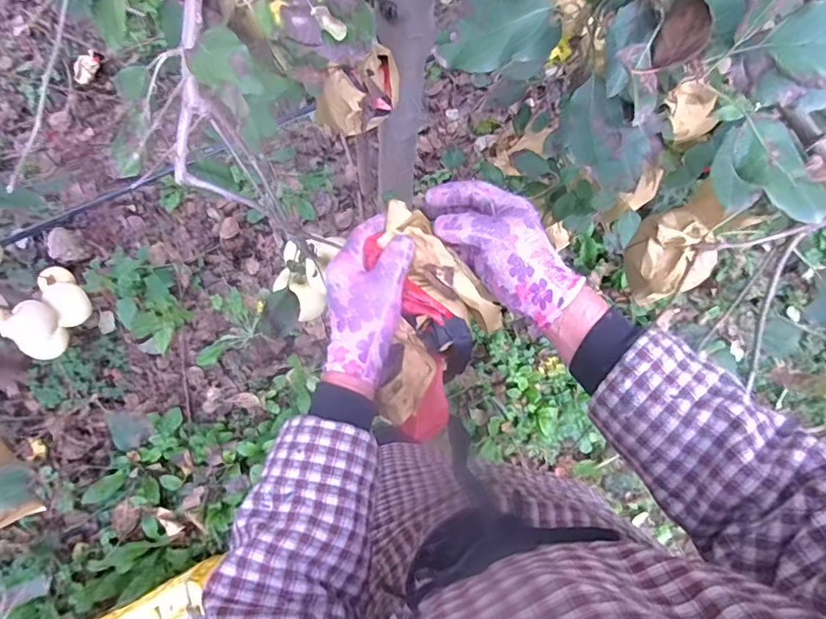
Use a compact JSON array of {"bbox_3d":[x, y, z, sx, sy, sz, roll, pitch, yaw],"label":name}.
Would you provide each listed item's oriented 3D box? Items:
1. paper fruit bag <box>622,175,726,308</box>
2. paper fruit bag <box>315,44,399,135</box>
[{"bbox_3d":[0.284,-0.062,0.536,0.084,0.101,0.082,-32,79,-13],"label":"paper fruit bag"},{"bbox_3d":[-0.063,-0.242,0.560,0.093,0.073,0.062,-15,76,-10],"label":"paper fruit bag"}]

